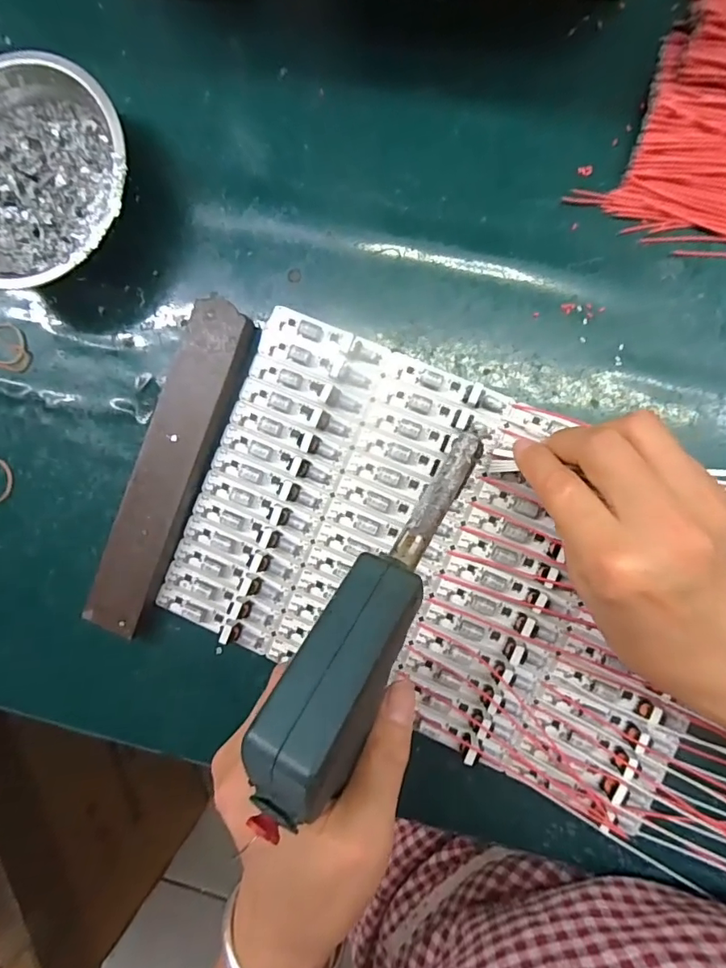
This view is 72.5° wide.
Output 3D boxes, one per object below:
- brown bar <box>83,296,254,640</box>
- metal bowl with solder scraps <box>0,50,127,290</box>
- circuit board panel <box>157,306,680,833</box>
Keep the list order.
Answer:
[{"bbox_3d":[-0.115,-0.010,0.295,0.037,0.018,0.200,22,94,7],"label":"brown bar"},{"bbox_3d":[-0.186,-0.172,0.289,0.118,0.044,0.122,0,92,8],"label":"metal bowl with solder scraps"},{"bbox_3d":[0.045,0.042,0.277,0.293,0.015,0.190,24,95,7],"label":"circuit board panel"}]

